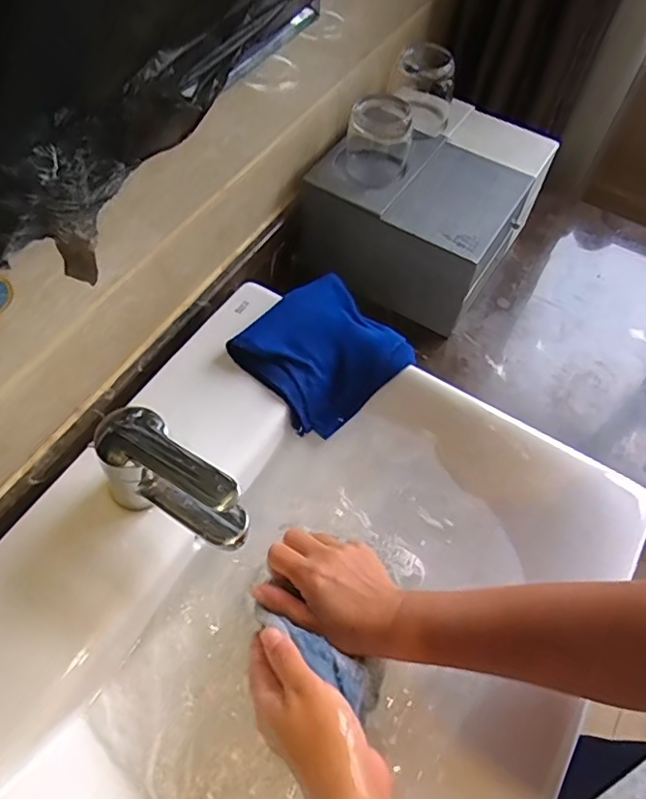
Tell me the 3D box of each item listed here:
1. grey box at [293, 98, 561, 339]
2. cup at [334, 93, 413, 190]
[{"bbox_3d":[0.138,-0.259,0.752,0.229,0.146,0.258,30,63,14],"label":"grey box"},{"bbox_3d":[0.061,-0.305,0.668,0.084,0.066,0.088,10,60,3],"label":"cup"}]

